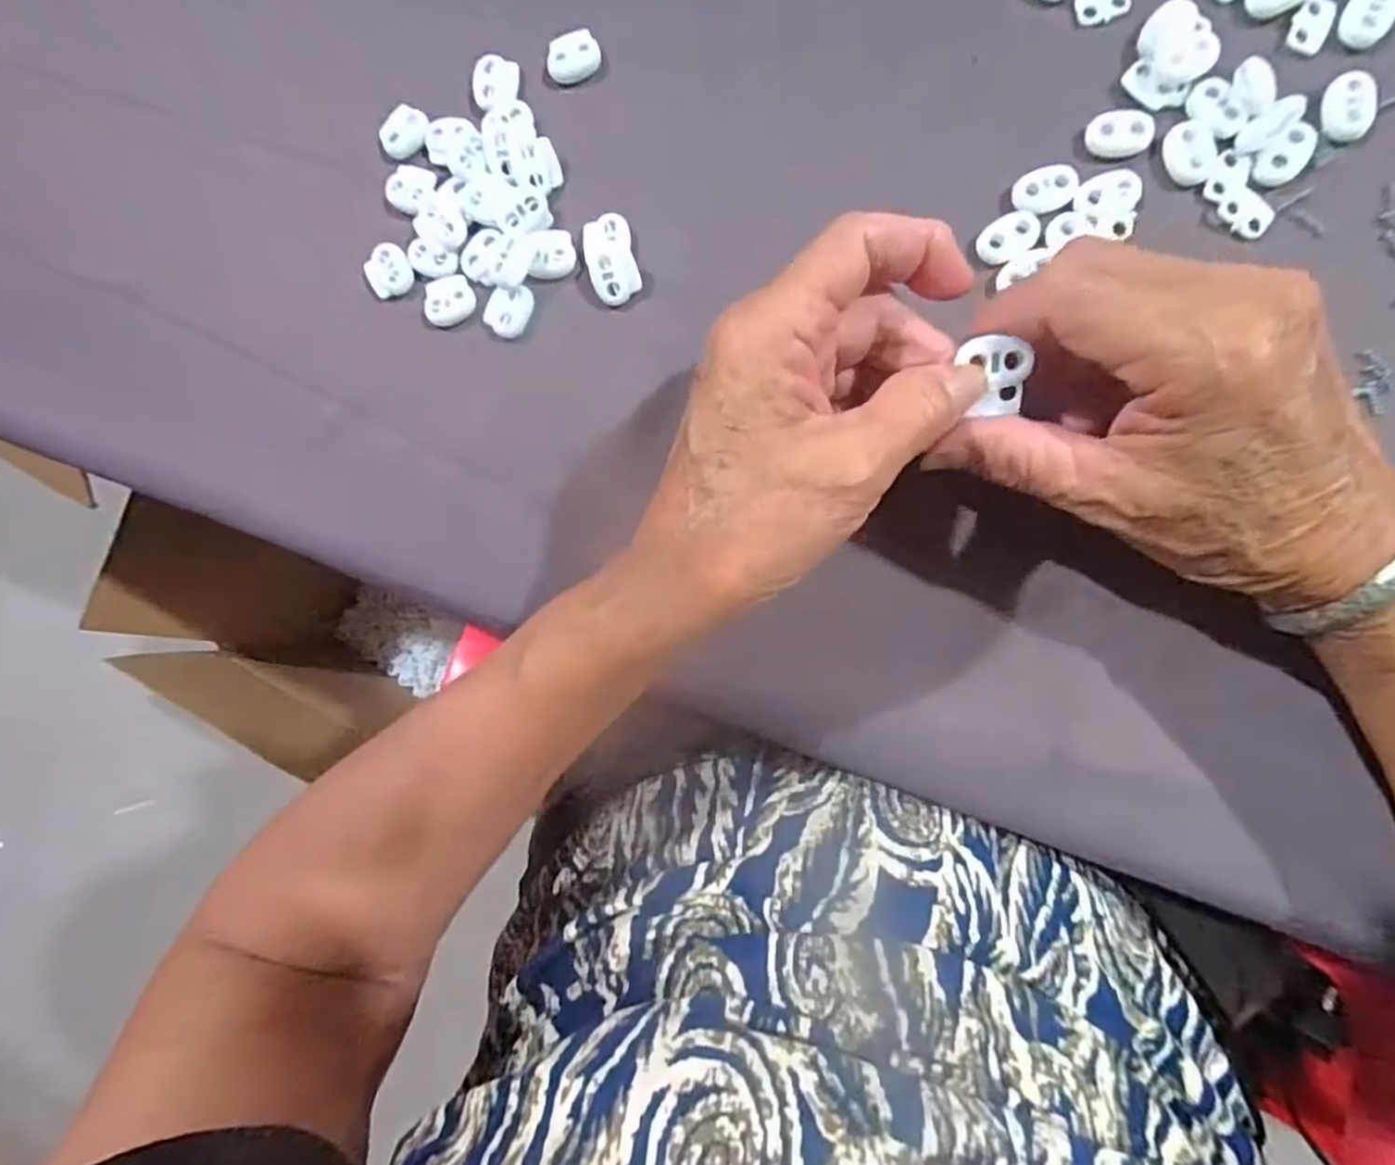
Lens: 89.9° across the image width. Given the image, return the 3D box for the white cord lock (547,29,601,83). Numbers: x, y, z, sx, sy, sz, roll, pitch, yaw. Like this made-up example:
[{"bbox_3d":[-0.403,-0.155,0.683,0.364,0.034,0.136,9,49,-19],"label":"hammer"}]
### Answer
[{"bbox_3d":[-0.051,-0.218,0.289,0.022,0.008,0.016,-18,86,8],"label":"white cord lock"}]

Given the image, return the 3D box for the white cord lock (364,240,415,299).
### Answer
[{"bbox_3d":[-0.132,-0.133,0.298,0.019,0.004,0.021,-28,84,8],"label":"white cord lock"}]

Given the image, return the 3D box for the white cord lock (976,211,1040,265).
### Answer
[{"bbox_3d":[0.115,-0.128,0.259,0.022,0.004,0.015,-25,85,8],"label":"white cord lock"}]

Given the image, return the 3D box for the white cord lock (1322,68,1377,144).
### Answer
[{"bbox_3d":[0.225,-0.165,0.241,0.015,0.006,0.023,-2,88,9],"label":"white cord lock"}]

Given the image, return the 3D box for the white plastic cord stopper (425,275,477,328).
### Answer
[{"bbox_3d":[-0.105,-0.118,0.292,0.021,0.004,0.020,-12,86,9],"label":"white plastic cord stopper"}]

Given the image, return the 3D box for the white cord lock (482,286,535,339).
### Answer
[{"bbox_3d":[-0.079,-0.113,0.289,0.018,0.004,0.021,28,93,9],"label":"white cord lock"}]

